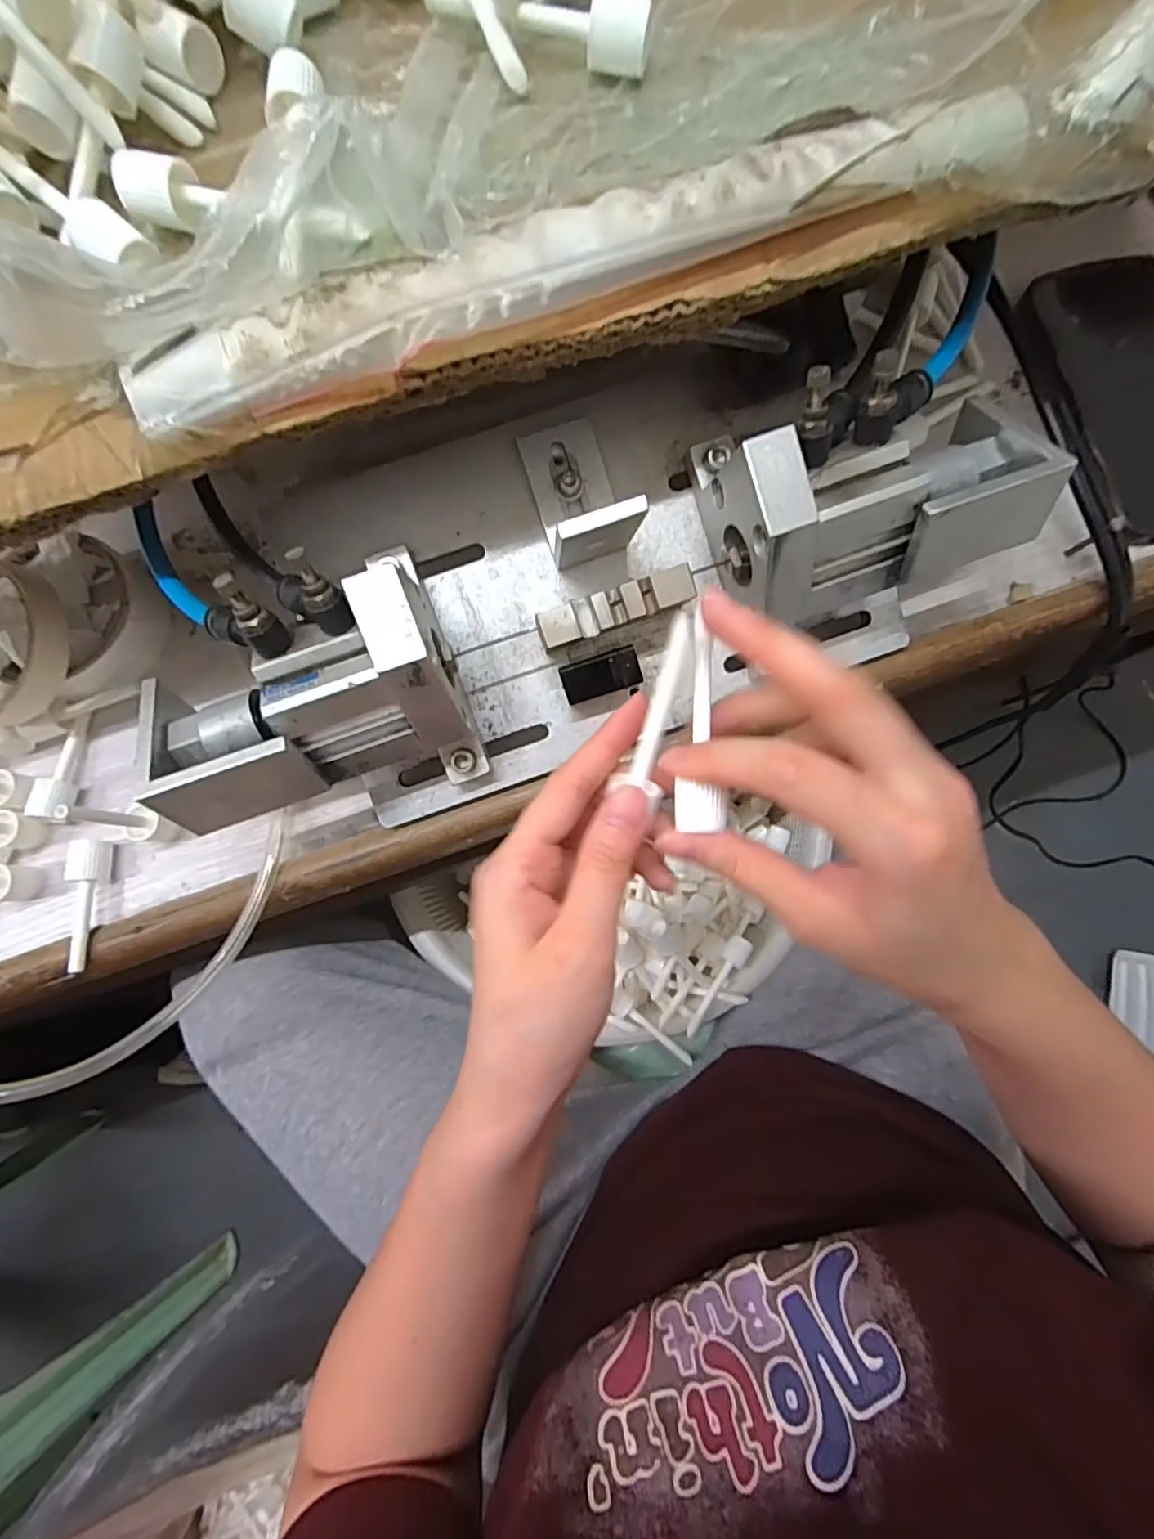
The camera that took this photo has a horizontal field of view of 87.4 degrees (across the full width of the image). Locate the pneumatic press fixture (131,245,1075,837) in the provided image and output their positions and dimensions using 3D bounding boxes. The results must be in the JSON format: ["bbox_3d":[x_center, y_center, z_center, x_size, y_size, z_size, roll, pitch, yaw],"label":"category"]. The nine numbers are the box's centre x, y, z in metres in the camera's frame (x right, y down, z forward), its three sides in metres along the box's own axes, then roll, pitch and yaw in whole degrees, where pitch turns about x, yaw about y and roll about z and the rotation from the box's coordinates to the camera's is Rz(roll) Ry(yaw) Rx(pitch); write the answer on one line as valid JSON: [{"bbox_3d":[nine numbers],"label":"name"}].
[{"bbox_3d":[0.008,-0.089,0.275,0.388,0.104,0.152,-16,80,0],"label":"pneumatic press fixture"}]

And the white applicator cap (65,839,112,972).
[{"bbox_3d":[-0.251,0.068,0.308,0.014,0.013,0.065,-1,80,2],"label":"white applicator cap"}]

